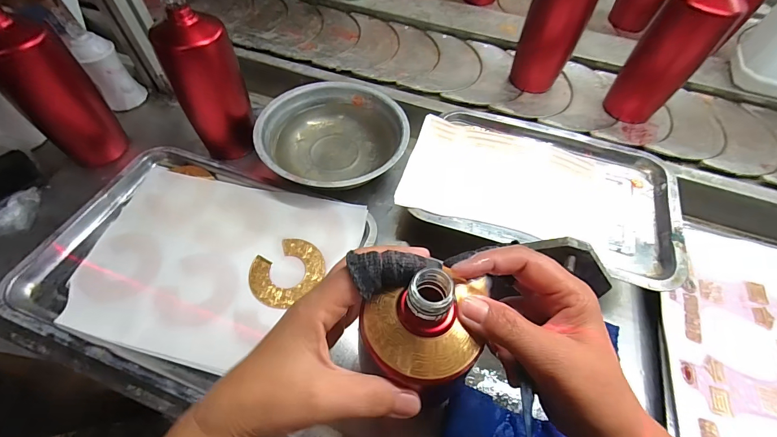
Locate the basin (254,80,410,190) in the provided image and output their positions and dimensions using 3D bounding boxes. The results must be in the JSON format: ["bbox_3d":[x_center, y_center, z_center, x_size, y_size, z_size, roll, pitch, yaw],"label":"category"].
[{"bbox_3d":[-0.076,-0.115,0.496,0.191,0.043,0.191,1,58,-1],"label":"basin"}]

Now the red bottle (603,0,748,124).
[{"bbox_3d":[0.385,-0.228,0.490,0.083,0.193,0.062,37,64,19],"label":"red bottle"}]

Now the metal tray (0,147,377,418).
[{"bbox_3d":[-0.224,0.044,0.409,0.326,0.027,0.262,21,60,11],"label":"metal tray"}]

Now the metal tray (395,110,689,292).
[{"bbox_3d":[0.183,-0.040,0.451,0.307,0.052,0.212,18,59,9],"label":"metal tray"}]

